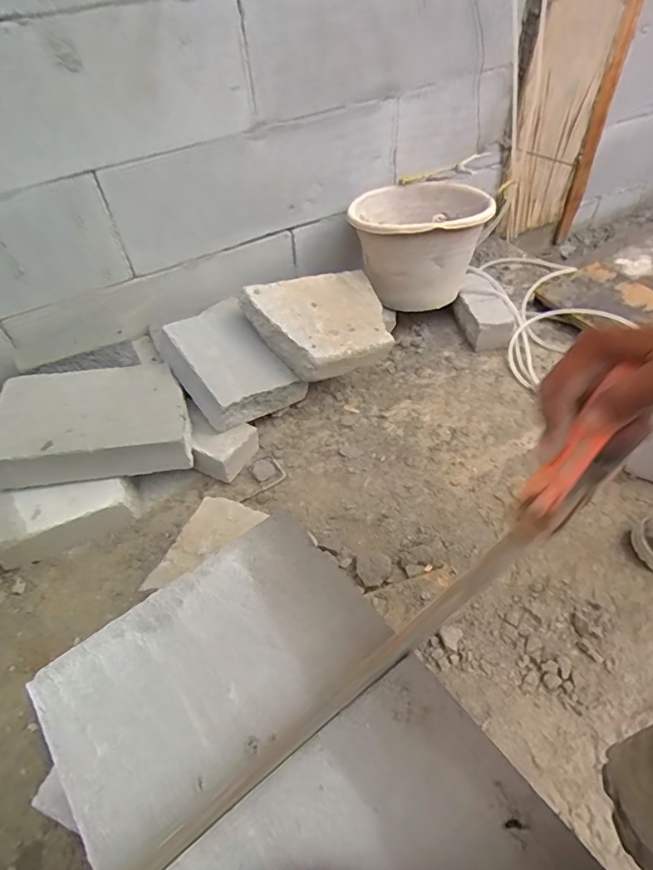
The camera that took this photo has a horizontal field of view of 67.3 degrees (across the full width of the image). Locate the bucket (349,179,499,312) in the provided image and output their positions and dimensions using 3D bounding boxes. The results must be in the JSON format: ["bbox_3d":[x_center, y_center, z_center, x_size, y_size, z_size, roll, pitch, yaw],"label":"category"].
[{"bbox_3d":[0.197,-0.439,1.072,0.277,0.197,0.344,1,49,6],"label":"bucket"}]

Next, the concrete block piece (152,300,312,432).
[{"bbox_3d":[-0.167,-0.139,0.925,0.215,0.094,0.217,-31,75,-32],"label":"concrete block piece"}]

